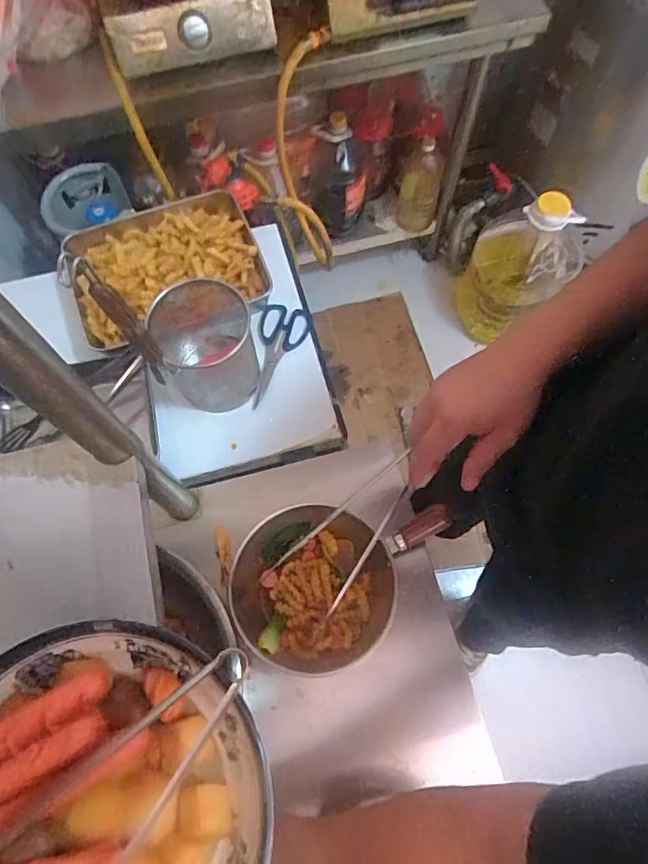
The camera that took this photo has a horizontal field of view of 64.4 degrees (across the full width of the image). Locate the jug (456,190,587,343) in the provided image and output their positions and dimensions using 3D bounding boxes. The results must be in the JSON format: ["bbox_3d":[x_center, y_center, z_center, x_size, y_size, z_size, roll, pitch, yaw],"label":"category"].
[{"bbox_3d":[0.565,-0.484,1.475,0.289,0.467,0.287,35,74,14],"label":"jug"}]

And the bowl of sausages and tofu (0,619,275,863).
[{"bbox_3d":[-0.134,0.220,0.296,0.206,0.053,0.197,-1,69,2],"label":"bowl of sausages and tofu"}]

